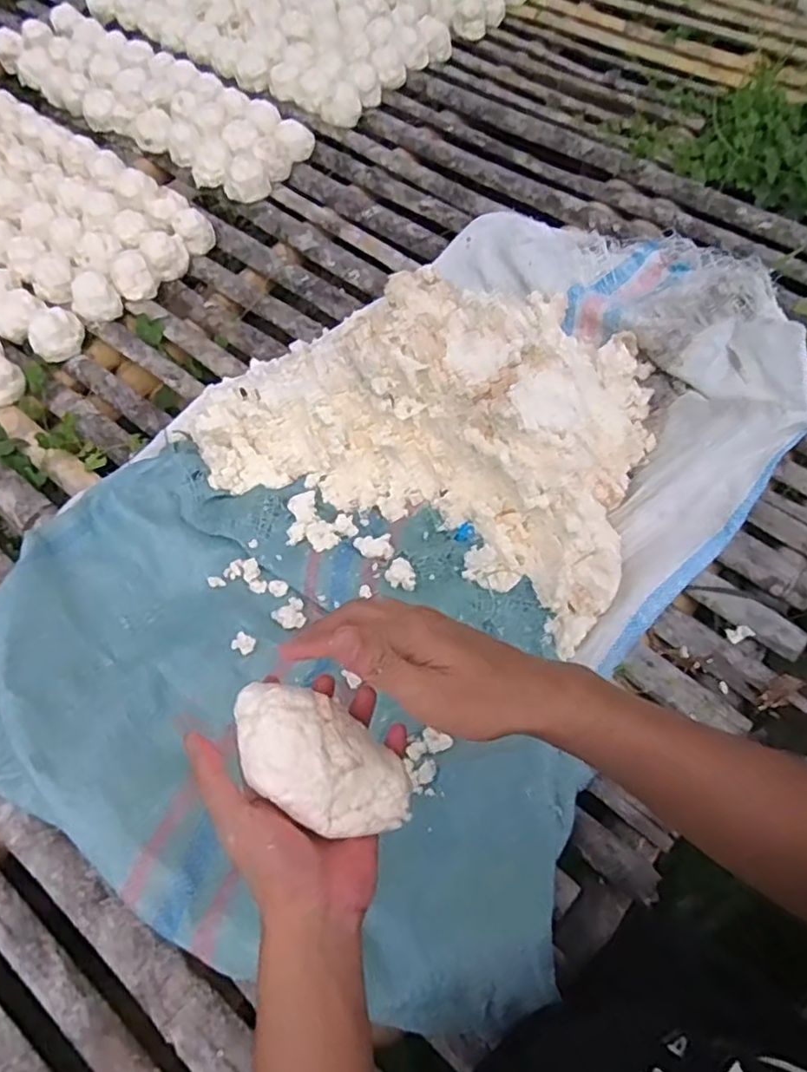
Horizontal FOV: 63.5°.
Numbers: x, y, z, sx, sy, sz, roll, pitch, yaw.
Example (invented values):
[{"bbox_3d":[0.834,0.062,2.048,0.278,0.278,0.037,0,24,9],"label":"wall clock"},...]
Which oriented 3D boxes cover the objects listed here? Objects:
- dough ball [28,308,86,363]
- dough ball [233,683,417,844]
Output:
[{"bbox_3d":[-0.513,-0.299,0.963,0.078,0.055,0.061,-37,65,-15],"label":"dough ball"},{"bbox_3d":[-0.054,0.138,0.403,0.120,0.038,0.066,36,71,16],"label":"dough ball"}]

